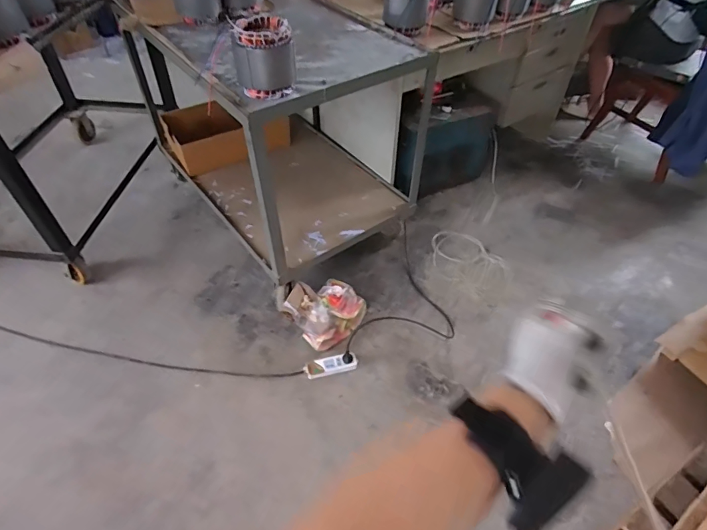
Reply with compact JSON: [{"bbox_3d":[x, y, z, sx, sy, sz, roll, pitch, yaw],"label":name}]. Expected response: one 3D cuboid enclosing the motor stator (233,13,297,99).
[{"bbox_3d":[-0.233,-0.554,1.182,0.155,0.157,0.146,-11,49,-12],"label":"motor stator"}]

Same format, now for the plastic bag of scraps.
[{"bbox_3d":[-0.105,0.162,1.642,0.273,0.156,0.237,-34,57,-28],"label":"plastic bag of scraps"}]

